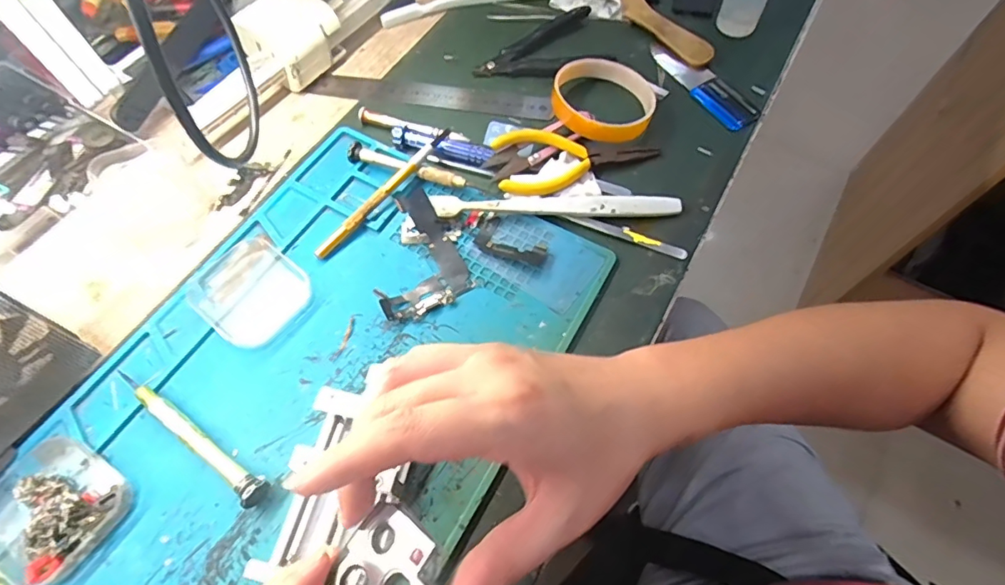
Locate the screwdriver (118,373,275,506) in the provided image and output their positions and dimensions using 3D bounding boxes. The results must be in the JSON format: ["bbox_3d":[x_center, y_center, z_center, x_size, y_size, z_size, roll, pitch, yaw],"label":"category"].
[{"bbox_3d":[-0.184,0.080,0.303,0.125,0.015,0.015,34,68,17],"label":"screwdriver"}]

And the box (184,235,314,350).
[{"bbox_3d":[-0.172,-0.003,0.347,0.078,0.011,0.065,38,69,18],"label":"box"}]

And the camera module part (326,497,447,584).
[{"bbox_3d":[-0.048,0.114,0.207,0.046,0.005,0.046,24,69,34],"label":"camera module part"}]

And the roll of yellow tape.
[{"bbox_3d":[0.082,-0.157,0.417,0.081,0.026,0.075,0,62,1],"label":"roll of yellow tape"}]

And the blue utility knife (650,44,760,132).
[{"bbox_3d":[0.171,-0.182,0.442,0.034,0.005,0.114,-30,66,-14],"label":"blue utility knife"}]

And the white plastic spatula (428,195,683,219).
[{"bbox_3d":[0.039,-0.061,0.370,0.177,0.014,0.015,-1,62,0],"label":"white plastic spatula"}]

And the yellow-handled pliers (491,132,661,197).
[{"bbox_3d":[0.060,-0.100,0.390,0.127,0.019,0.050,-5,62,-2],"label":"yellow-handled pliers"}]

